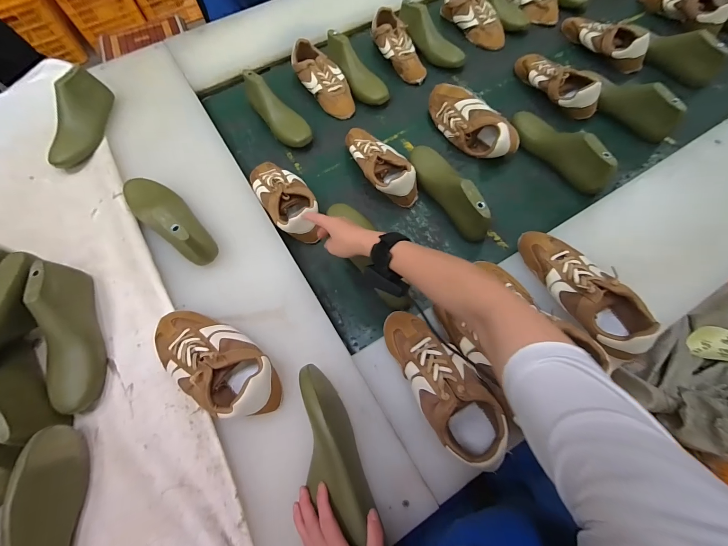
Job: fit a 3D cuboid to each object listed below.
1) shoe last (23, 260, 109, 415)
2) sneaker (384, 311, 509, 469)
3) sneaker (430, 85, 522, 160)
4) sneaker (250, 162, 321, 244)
[{"bbox_3d":[-0.498,0.101,0.508,0.073,0.084,0.256,-22,66,-7],"label":"shoe last"},{"bbox_3d":[0.113,0.158,0.469,0.089,0.077,0.235,-25,67,-9],"label":"sneaker"},{"bbox_3d":[0.246,-0.361,0.736,0.090,0.081,0.254,-37,70,-12],"label":"sneaker"},{"bbox_3d":[-0.171,-0.165,0.665,0.097,0.075,0.240,-31,69,-11],"label":"sneaker"}]

